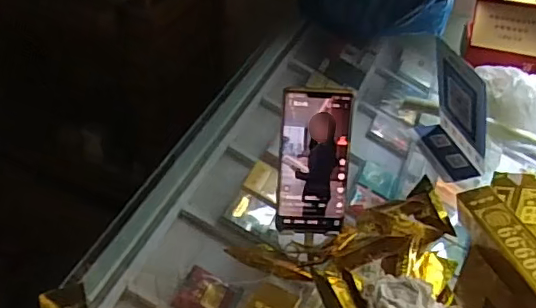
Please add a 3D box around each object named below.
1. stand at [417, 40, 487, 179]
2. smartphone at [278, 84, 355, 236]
[{"bbox_3d":[0.251,-0.053,0.729,0.058,0.168,0.115,-9,44,-15],"label":"stand"},{"bbox_3d":[0.048,0.008,0.579,0.072,0.154,0.007,3,10,-1],"label":"smartphone"}]

